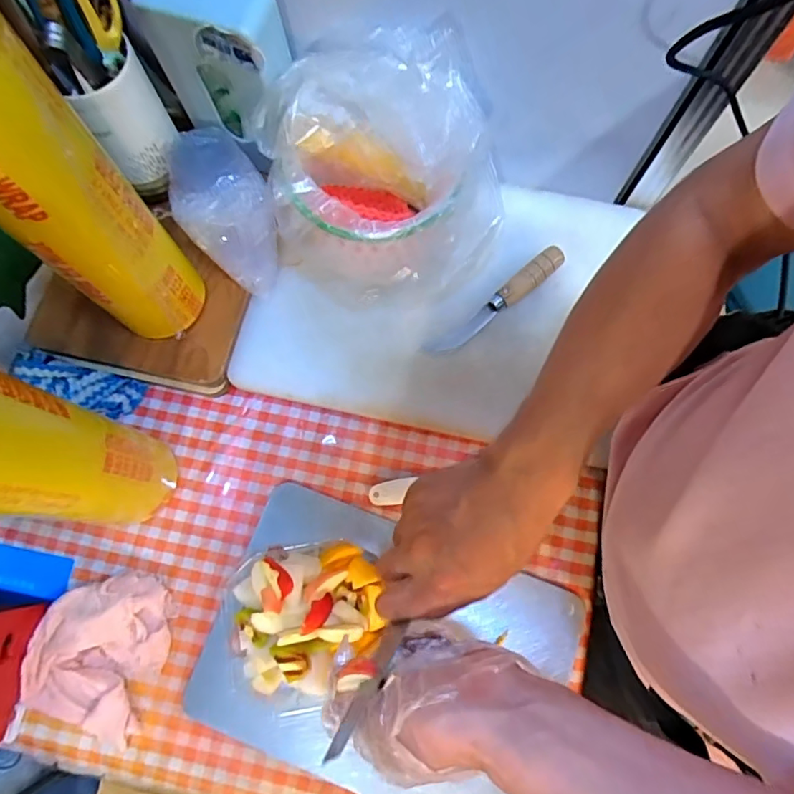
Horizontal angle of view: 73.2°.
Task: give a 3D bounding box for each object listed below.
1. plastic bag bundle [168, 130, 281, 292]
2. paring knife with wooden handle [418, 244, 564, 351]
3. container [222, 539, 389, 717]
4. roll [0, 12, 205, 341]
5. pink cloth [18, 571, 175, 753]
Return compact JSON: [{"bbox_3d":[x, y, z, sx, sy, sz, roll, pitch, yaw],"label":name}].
[{"bbox_3d":[-0.180,-0.195,0.569,0.095,0.084,0.148,-25,76,-6],"label":"plastic bag bundle"},{"bbox_3d":[0.108,-0.102,0.579,0.180,0.021,0.025,-38,78,-9],"label":"paring knife with wooden handle"},{"bbox_3d":[-0.092,0.216,0.504,0.151,0.061,0.145,-8,75,-2],"label":"container"},{"bbox_3d":[-0.257,-0.151,0.425,0.090,0.301,0.098,-43,79,-10],"label":"roll"},{"bbox_3d":[-0.286,0.243,0.513,0.115,0.040,0.146,20,76,6],"label":"pink cloth"}]

